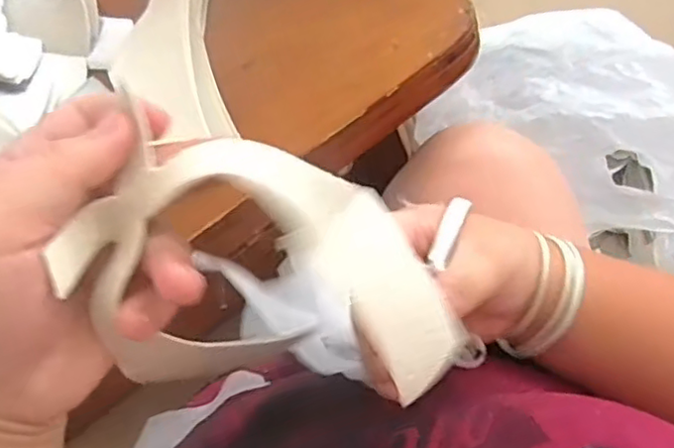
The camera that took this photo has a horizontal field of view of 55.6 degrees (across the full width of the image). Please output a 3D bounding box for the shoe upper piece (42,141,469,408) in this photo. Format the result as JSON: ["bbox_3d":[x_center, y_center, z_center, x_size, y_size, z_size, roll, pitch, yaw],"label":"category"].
[{"bbox_3d":[-0.011,0.018,0.251,0.175,0.065,0.085,16,119,-17],"label":"shoe upper piece"}]

